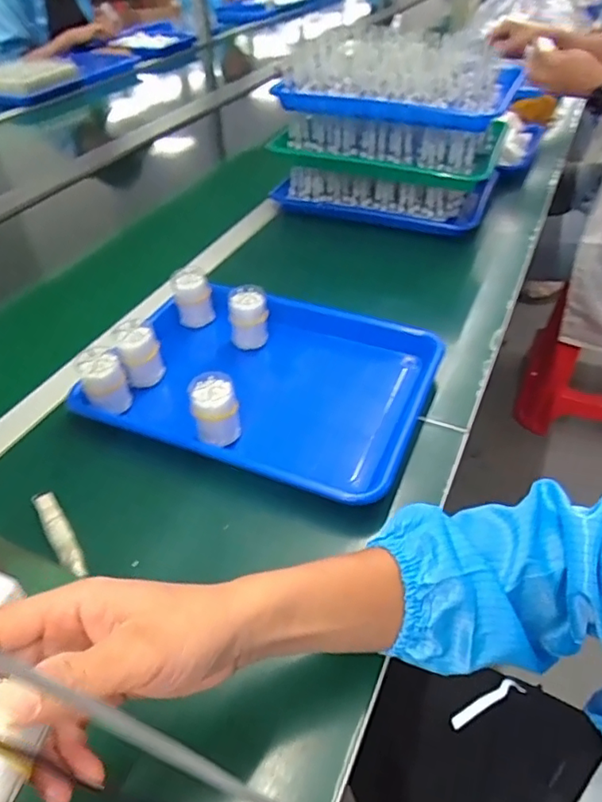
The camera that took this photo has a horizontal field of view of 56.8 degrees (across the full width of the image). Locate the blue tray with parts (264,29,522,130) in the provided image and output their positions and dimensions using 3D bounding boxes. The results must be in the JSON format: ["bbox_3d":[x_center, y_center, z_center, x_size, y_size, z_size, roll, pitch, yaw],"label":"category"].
[{"bbox_3d":[0.142,-0.466,0.800,0.324,0.076,0.226,11,43,15],"label":"blue tray with parts"}]

